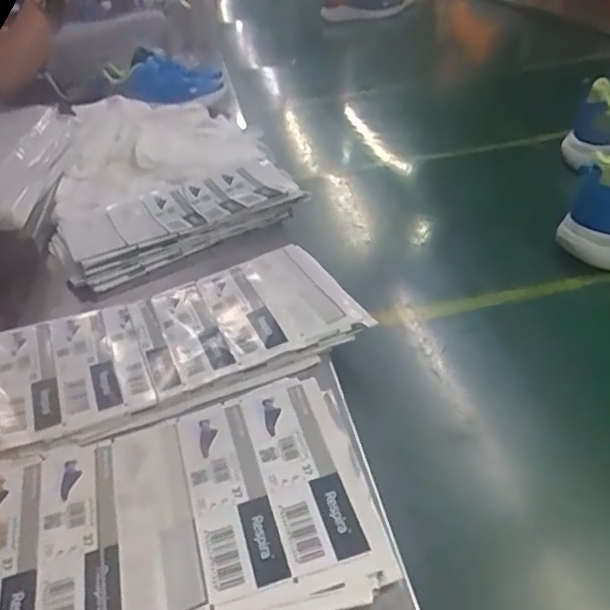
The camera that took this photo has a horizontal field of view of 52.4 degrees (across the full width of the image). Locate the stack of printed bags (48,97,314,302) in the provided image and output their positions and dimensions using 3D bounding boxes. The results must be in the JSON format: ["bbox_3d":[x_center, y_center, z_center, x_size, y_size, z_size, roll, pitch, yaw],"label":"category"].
[{"bbox_3d":[-0.178,-0.177,0.783,0.274,0.043,0.453,-15,35,-9],"label":"stack of printed bags"}]

